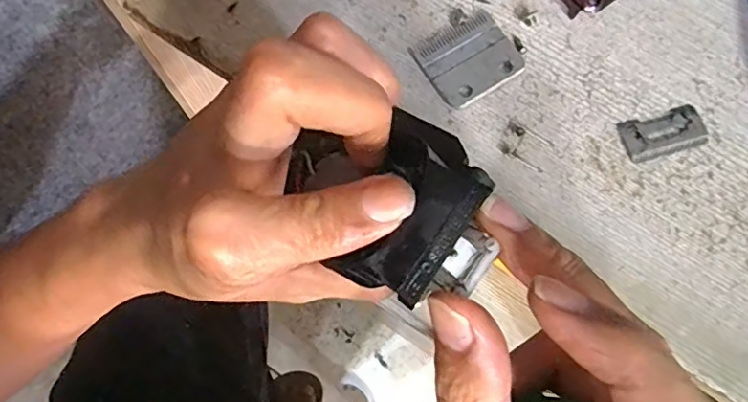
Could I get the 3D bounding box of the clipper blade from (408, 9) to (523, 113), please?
[{"bbox_3d":[0.049,-0.072,0.291,0.046,0.004,0.040,-30,76,-9],"label":"clipper blade"}]

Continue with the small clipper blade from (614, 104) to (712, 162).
[{"bbox_3d":[0.143,-0.034,0.280,0.041,0.004,0.022,-15,74,-6],"label":"small clipper blade"}]

